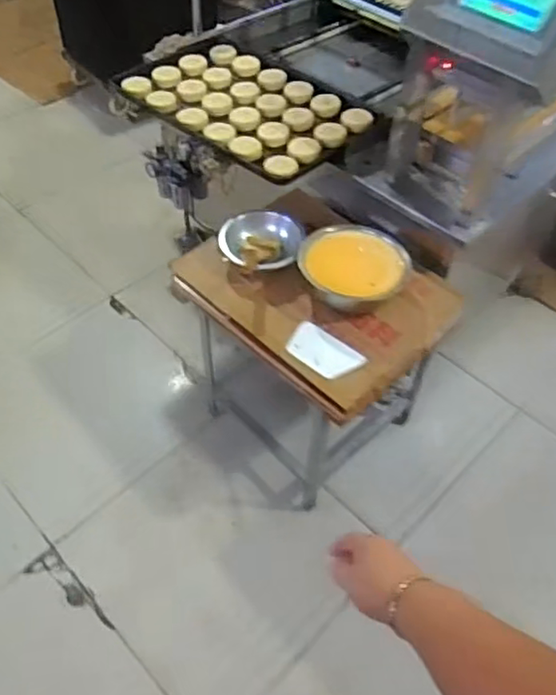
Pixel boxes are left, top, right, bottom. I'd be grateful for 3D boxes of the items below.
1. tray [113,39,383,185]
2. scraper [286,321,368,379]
[{"bbox_3d":[-0.075,-0.600,1.480,0.601,0.067,0.458,37,58,23],"label":"tray"},{"bbox_3d":[0.084,0.009,1.172,0.155,0.010,0.103,36,50,28],"label":"scraper"}]

